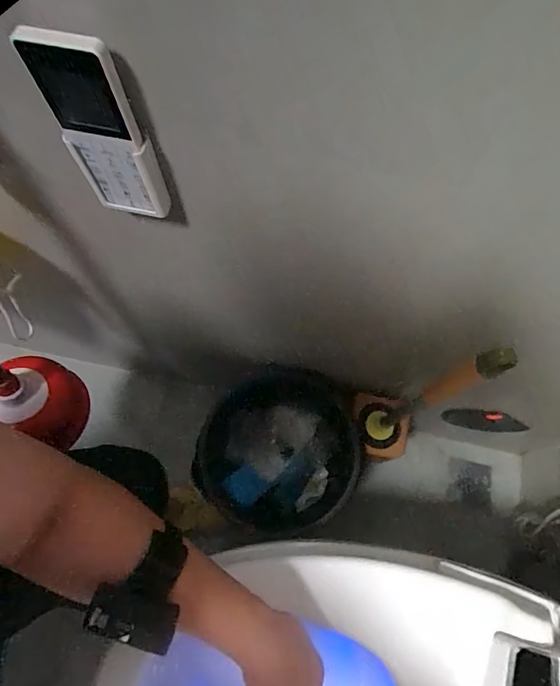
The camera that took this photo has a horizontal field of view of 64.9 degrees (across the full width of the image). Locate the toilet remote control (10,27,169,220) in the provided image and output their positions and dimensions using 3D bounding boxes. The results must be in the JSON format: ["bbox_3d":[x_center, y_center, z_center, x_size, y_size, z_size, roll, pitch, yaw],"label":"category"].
[{"bbox_3d":[-0.124,-0.146,0.316,0.062,0.143,0.017,12,70,4],"label":"toilet remote control"}]

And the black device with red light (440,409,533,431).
[{"bbox_3d":[0.372,0.142,0.798,0.132,0.118,0.017,13,70,5],"label":"black device with red light"}]

